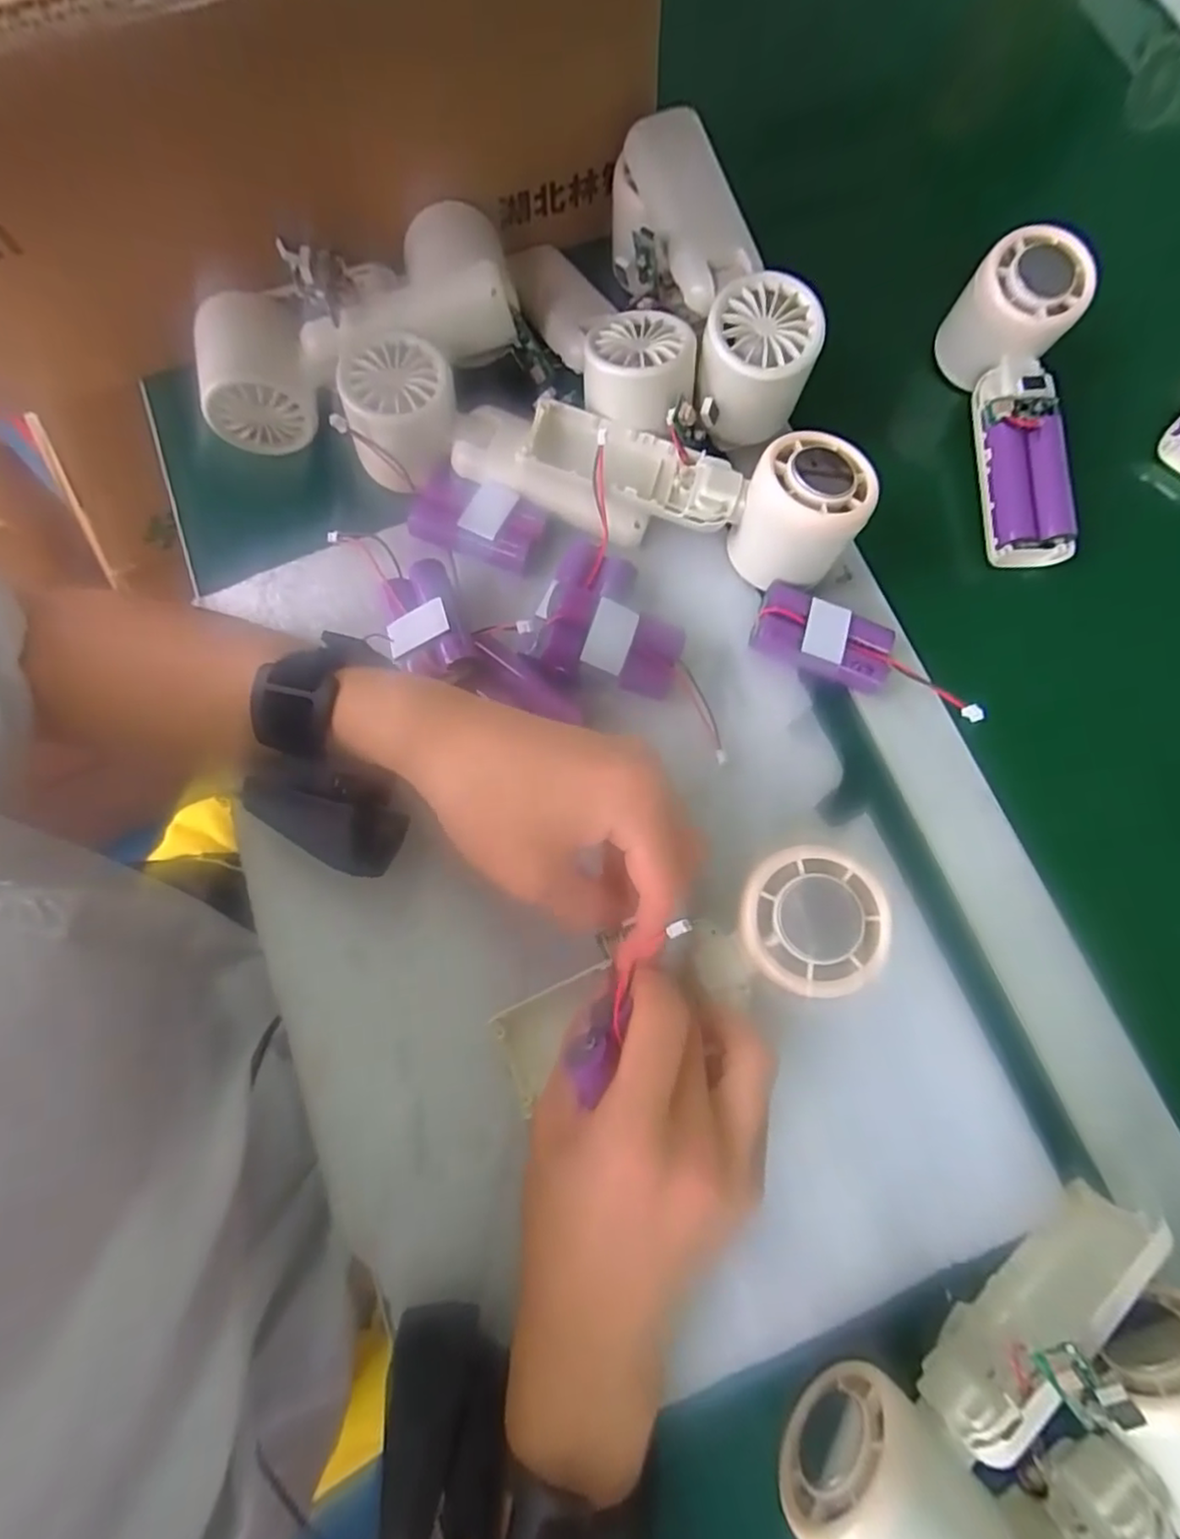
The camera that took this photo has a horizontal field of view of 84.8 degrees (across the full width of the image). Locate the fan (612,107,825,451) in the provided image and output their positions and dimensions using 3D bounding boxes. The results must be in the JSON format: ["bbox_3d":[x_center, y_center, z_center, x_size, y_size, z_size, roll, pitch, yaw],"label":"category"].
[{"bbox_3d":[0.062,-0.234,0.326,0.060,0.051,0.133,-27,74,-5],"label":"fan"}]

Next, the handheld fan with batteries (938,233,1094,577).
[{"bbox_3d":[0.232,-0.194,0.343,0.052,0.062,0.163,-2,78,-1],"label":"handheld fan with batteries"}]

